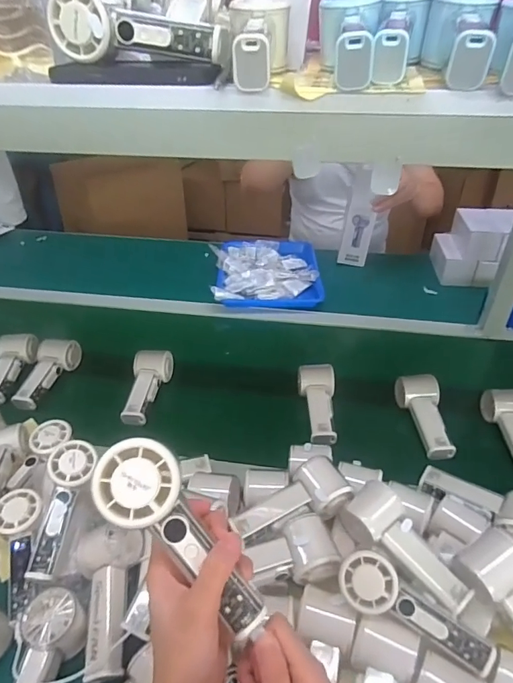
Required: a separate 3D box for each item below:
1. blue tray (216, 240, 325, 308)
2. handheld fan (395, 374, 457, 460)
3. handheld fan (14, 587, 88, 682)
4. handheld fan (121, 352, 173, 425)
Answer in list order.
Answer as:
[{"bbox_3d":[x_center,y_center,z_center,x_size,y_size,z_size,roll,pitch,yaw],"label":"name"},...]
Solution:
[{"bbox_3d":[0.029,-0.186,1.154,0.260,0.046,0.323,-1,36,-1],"label":"blue tray"},{"bbox_3d":[0.280,0.114,0.728,0.057,0.047,0.148,-4,36,-6],"label":"handheld fan"},{"bbox_3d":[-0.215,0.328,0.431,0.052,0.049,0.147,2,36,3],"label":"handheld fan"},{"bbox_3d":[-0.193,0.082,0.786,0.059,0.069,0.149,4,36,4],"label":"handheld fan"}]

